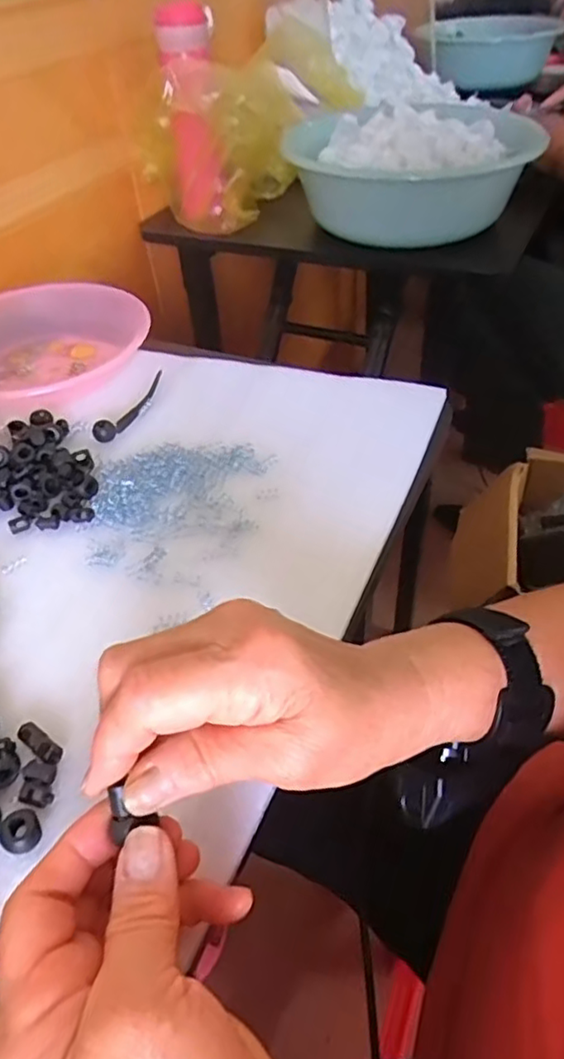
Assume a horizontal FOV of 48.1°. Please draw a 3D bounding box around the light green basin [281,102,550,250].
[{"bbox_3d":[0.148,-0.423,0.767,0.263,0.117,0.260,-2,44,2],"label":"light green basin"}]

